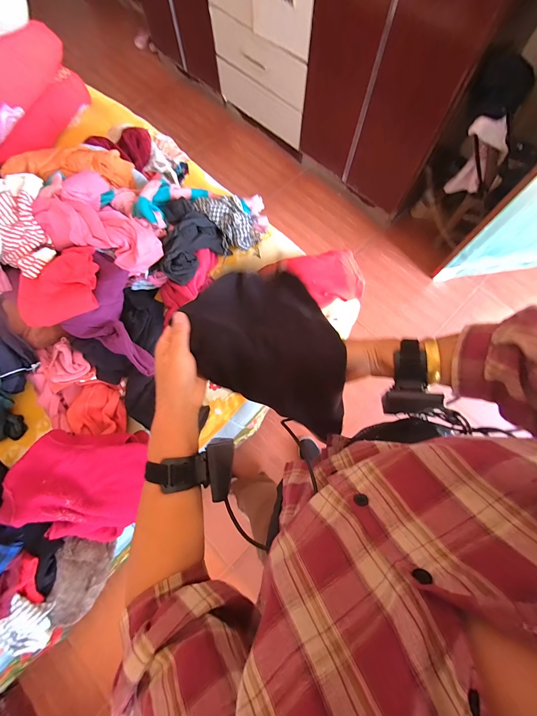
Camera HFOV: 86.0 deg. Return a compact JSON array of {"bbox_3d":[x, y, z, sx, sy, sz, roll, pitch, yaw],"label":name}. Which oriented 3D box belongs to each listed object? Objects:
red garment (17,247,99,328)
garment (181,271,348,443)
[{"bbox_3d":[-0.572,-0.201,0.779,0.213,0.056,0.200,-15,76,-4],"label":"red garment"},{"bbox_3d":[0.005,-0.034,0.408,0.217,0.104,0.185,12,76,3],"label":"garment"}]

